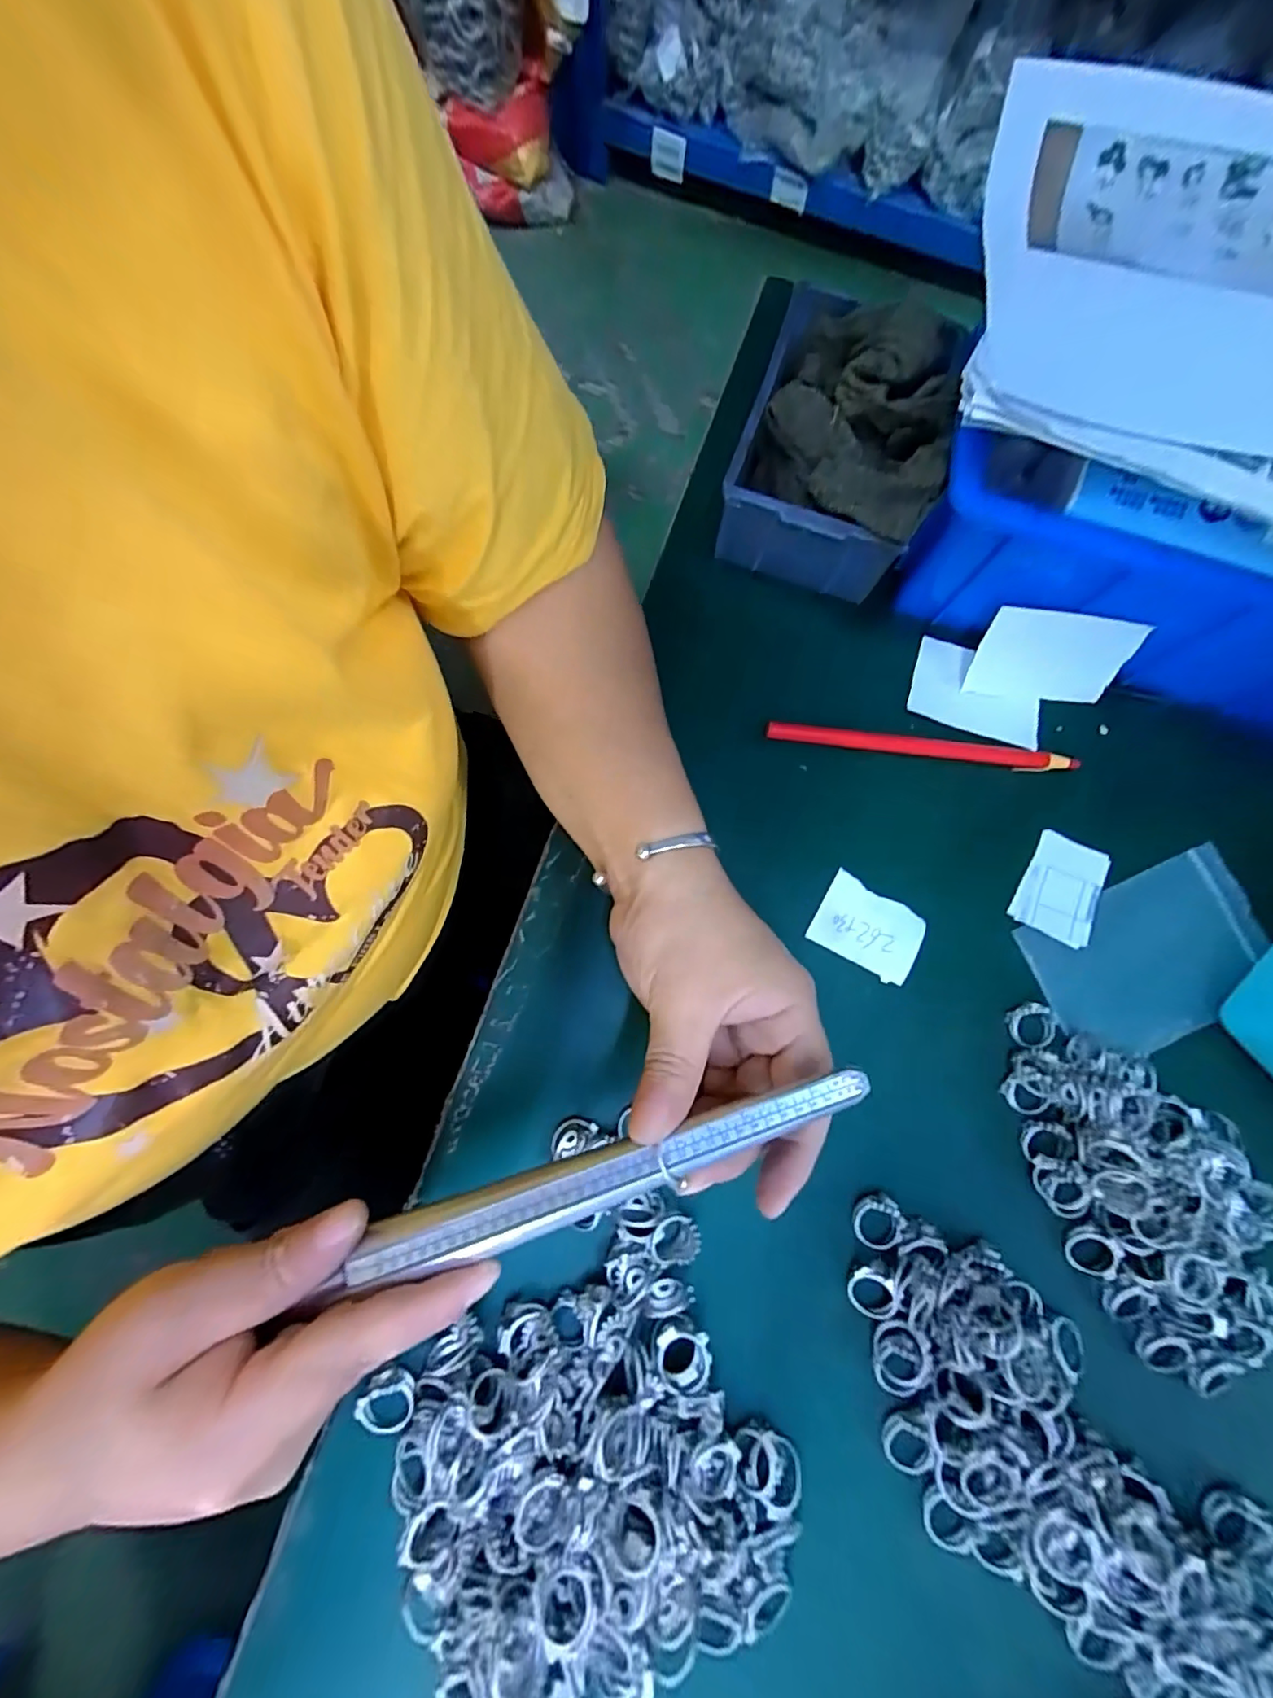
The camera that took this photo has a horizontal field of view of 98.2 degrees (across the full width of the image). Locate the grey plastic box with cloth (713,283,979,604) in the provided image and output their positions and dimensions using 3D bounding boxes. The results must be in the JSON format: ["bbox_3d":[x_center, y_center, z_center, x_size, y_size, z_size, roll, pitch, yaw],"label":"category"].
[{"bbox_3d":[0.107,-0.222,0.295,0.095,0.068,0.151,18,79,2],"label":"grey plastic box with cloth"}]

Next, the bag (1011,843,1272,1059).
[{"bbox_3d":[0.263,0.055,0.278,0.124,0.004,0.077,-21,80,-6],"label":"bag"}]

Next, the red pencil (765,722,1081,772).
[{"bbox_3d":[0.152,-0.054,0.296,0.164,0.007,0.010,6,78,0],"label":"red pencil"}]

